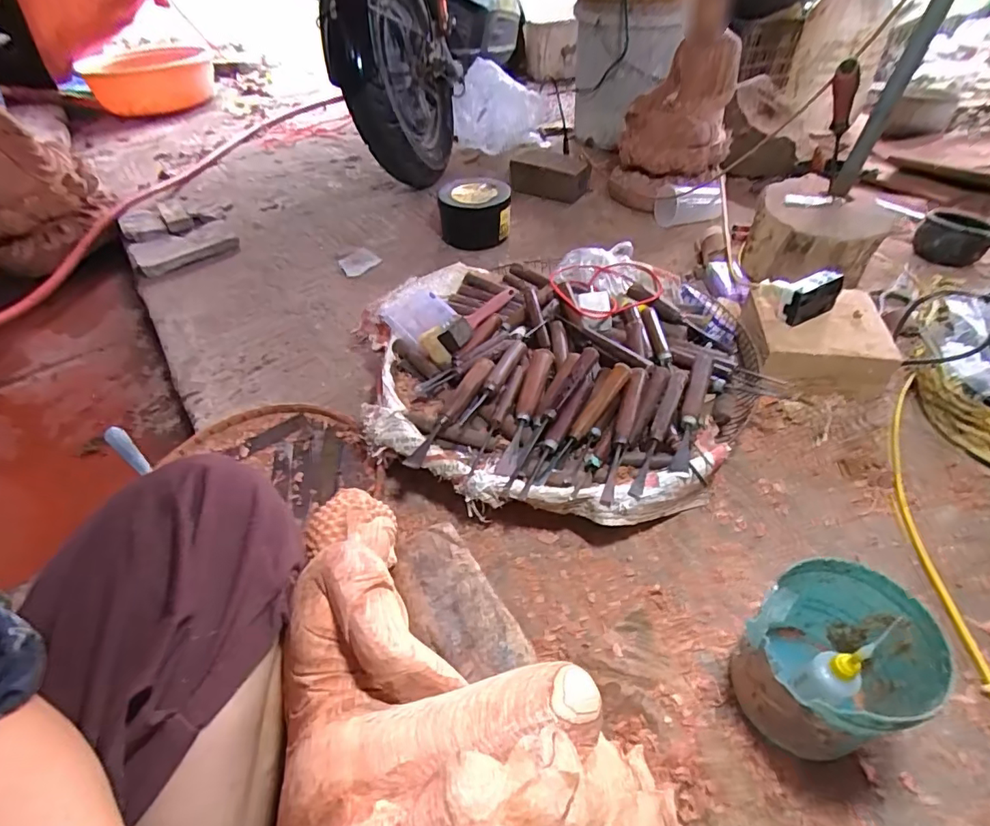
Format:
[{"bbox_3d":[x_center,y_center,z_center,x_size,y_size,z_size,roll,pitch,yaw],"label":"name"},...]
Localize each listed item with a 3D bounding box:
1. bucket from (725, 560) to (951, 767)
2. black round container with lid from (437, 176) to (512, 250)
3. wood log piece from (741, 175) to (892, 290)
[{"bbox_3d":[0.251,0.193,0.391,0.111,0.114,0.104,-2,44,2],"label":"bucket"},{"bbox_3d":[-0.042,-0.419,1.052,0.146,0.106,0.119,-4,44,1],"label":"black round container with lid"},{"bbox_3d":[0.535,-0.298,0.862,0.188,0.113,0.206,22,50,25],"label":"wood log piece"}]

